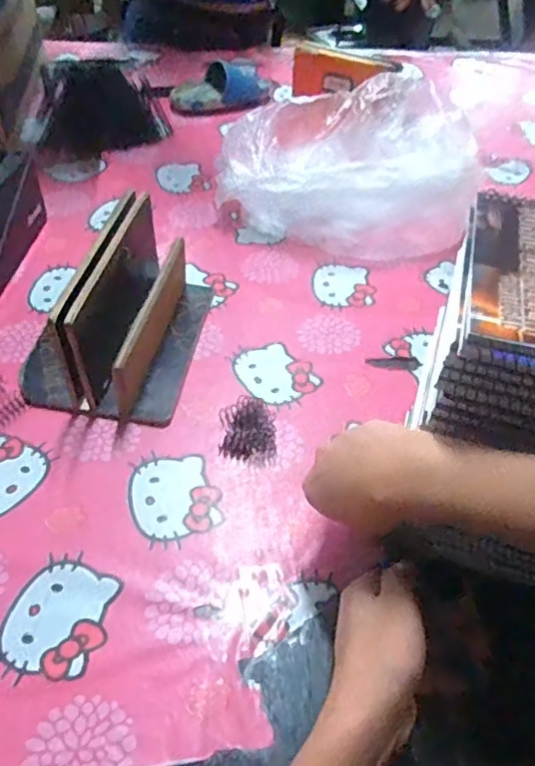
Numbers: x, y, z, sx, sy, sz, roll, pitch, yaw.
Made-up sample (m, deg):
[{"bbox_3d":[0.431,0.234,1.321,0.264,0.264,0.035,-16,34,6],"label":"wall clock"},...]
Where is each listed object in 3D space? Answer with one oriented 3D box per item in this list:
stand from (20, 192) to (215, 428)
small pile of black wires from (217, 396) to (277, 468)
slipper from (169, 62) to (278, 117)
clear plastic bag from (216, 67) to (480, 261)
[{"bbox_3d":[-0.148,-0.079,0.565,0.151,0.115,0.196,8,48,5],"label":"stand"},{"bbox_3d":[-0.018,0.044,0.533,0.049,0.014,0.068,-2,48,-5],"label":"small pile of black wires"},{"bbox_3d":[-0.067,-0.490,0.971,0.190,0.057,0.107,-19,53,-20],"label":"slipper"},{"bbox_3d":[0.104,-0.292,0.768,0.299,0.122,0.229,9,48,6],"label":"clear plastic bag"}]

